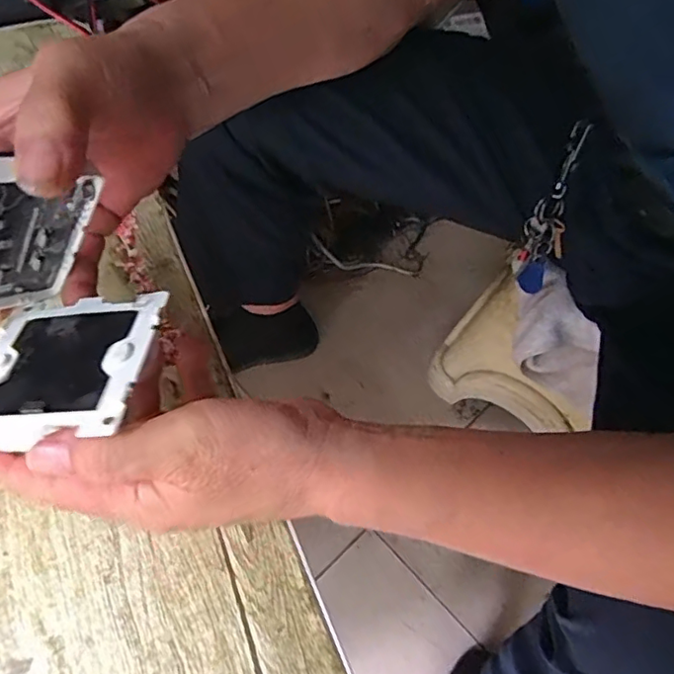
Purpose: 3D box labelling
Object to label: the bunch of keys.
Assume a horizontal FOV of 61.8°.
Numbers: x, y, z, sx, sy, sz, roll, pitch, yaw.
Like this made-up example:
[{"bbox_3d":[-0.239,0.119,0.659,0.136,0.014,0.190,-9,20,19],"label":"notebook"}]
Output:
[{"bbox_3d":[0.203,-0.117,0.534,0.043,0.163,0.022,8,36,0],"label":"bunch of keys"}]

